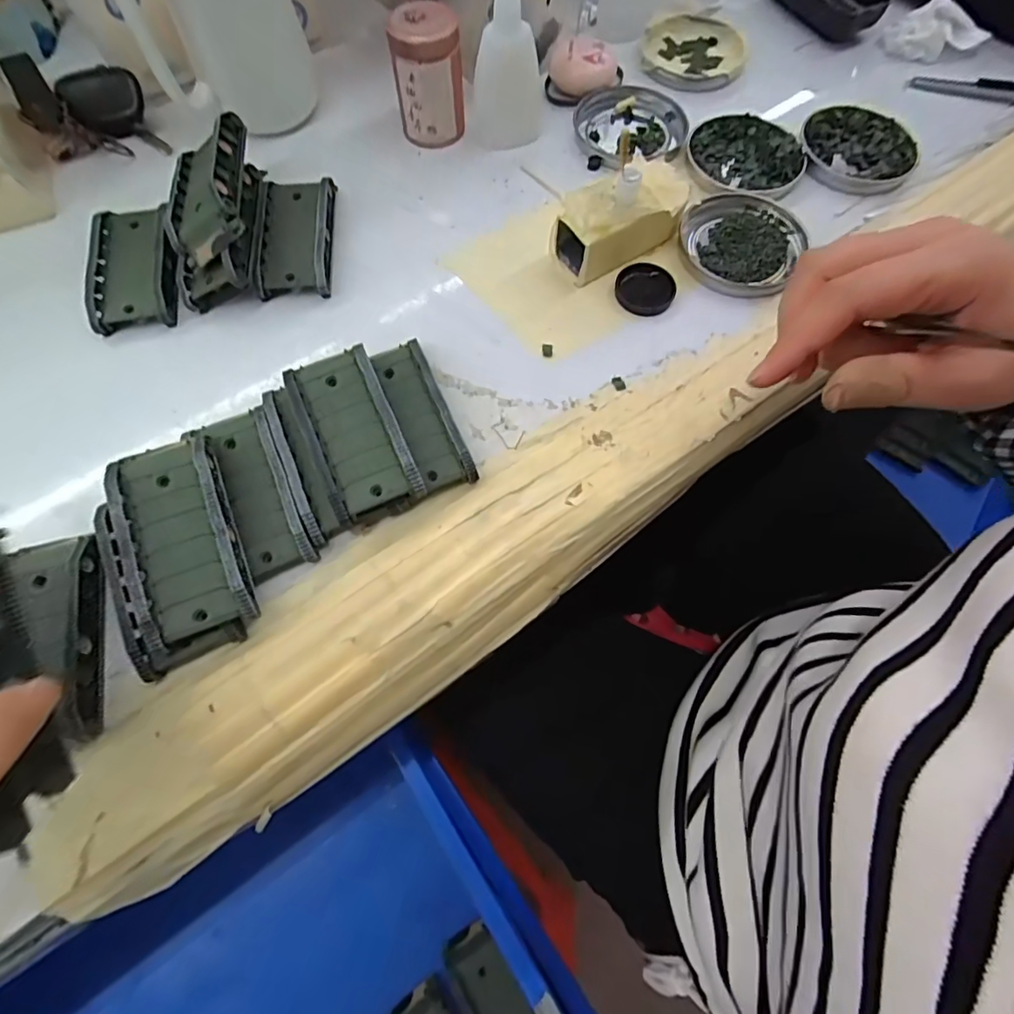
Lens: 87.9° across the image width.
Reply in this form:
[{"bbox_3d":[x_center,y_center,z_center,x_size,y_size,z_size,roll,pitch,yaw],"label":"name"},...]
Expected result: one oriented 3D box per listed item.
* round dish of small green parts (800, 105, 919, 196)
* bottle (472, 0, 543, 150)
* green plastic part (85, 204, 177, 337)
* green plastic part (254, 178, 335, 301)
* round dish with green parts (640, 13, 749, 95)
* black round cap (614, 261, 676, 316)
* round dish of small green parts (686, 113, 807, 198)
[{"bbox_3d":[0.241,-0.247,0.363,0.074,0.011,0.072,0,68,0],"label":"round dish of small green parts"},{"bbox_3d":[0.001,-0.291,0.332,0.047,0.106,0.039,4,68,1],"label":"bottle"},{"bbox_3d":[-0.223,-0.146,0.318,0.049,0.016,0.085,-10,68,-5],"label":"green plastic part"},{"bbox_3d":[-0.130,-0.169,0.329,0.042,0.018,0.085,-4,68,-2],"label":"green plastic part"},{"bbox_3d":[0.145,-0.354,0.411,0.078,0.015,0.086,11,68,4],"label":"round dish with green parts"},{"bbox_3d":[0.084,-0.134,0.322,0.035,0.005,0.037,0,68,0],"label":"black round cap"},{"bbox_3d":[0.162,-0.239,0.359,0.073,0.010,0.074,0,68,0],"label":"round dish of small green parts"}]

